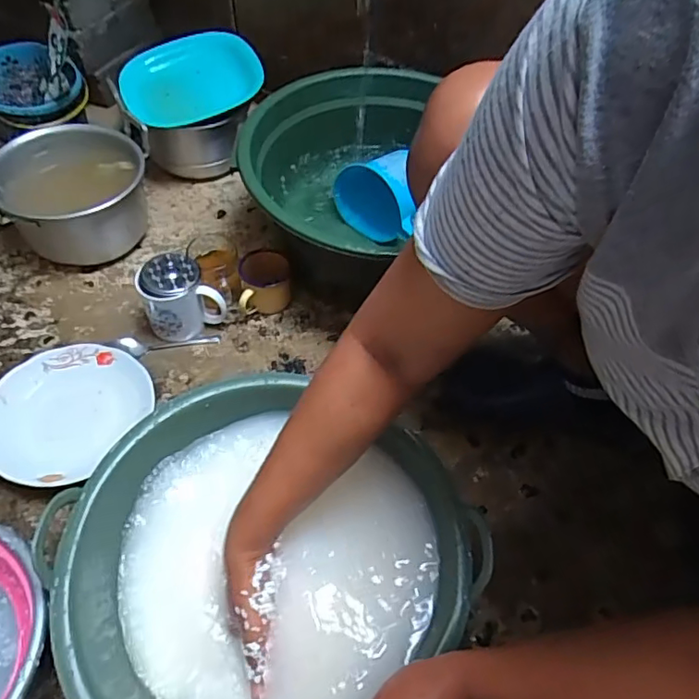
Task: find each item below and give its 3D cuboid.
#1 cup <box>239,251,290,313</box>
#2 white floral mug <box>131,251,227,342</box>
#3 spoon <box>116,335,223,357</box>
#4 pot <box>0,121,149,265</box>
[{"bbox_3d":[-0.128,-0.098,0.808,0.077,0.077,0.069,-11,56,-11],"label":"cup"},{"bbox_3d":[-0.237,-0.074,0.763,0.101,0.101,0.071,-21,58,-17],"label":"white floral mug"},{"bbox_3d":[-0.253,-0.010,0.769,0.133,0.020,0.027,-4,55,-6],"label":"spoon"},{"bbox_3d":[-0.411,-0.231,0.842,0.220,0.133,0.204,1,54,-2],"label":"pot"}]

